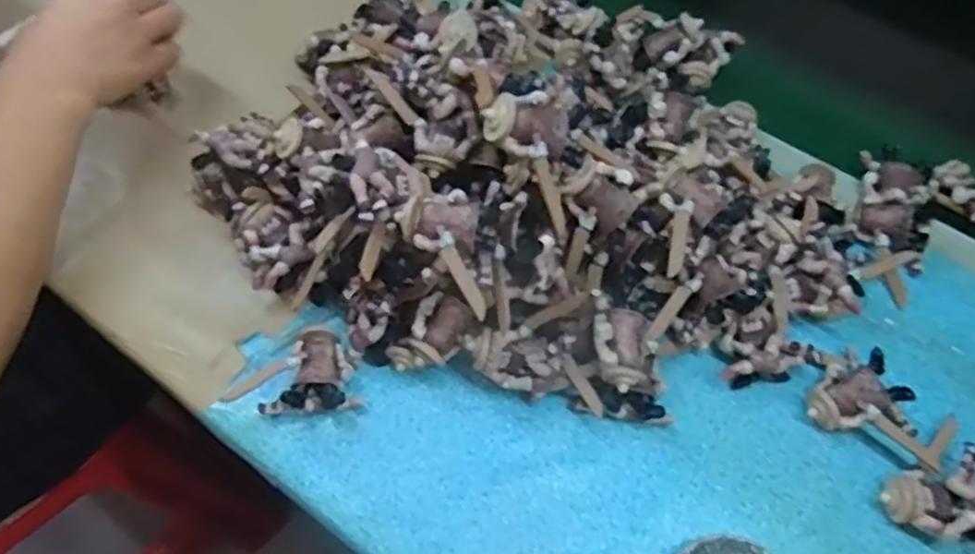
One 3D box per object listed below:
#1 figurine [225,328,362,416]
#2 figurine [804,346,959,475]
[{"bbox_3d":[-0.131,0.067,0.470,0.081,0.026,0.055,-14,62,-8],"label":"figurine"},{"bbox_3d":[0.251,0.081,0.464,0.097,0.030,0.058,23,63,12],"label":"figurine"}]

